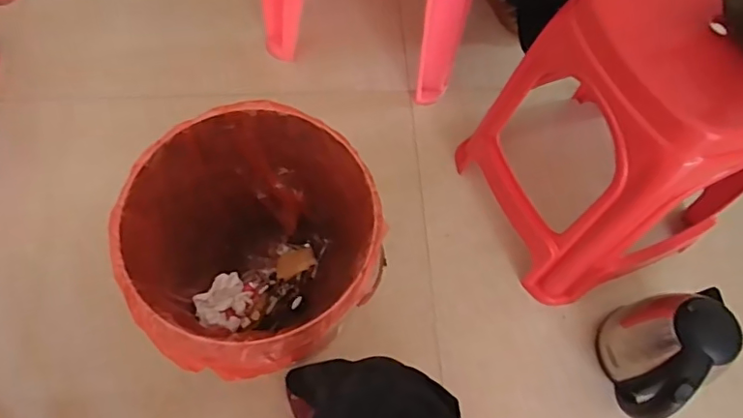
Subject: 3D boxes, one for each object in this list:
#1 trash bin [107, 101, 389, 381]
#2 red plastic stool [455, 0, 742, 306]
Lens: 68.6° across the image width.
[{"bbox_3d":[-0.158,0.074,0.807,0.309,0.320,0.325,1,67,-2],"label":"trash bin"},{"bbox_3d":[0.374,-0.104,0.801,0.320,0.479,0.330,-24,70,-12],"label":"red plastic stool"}]

